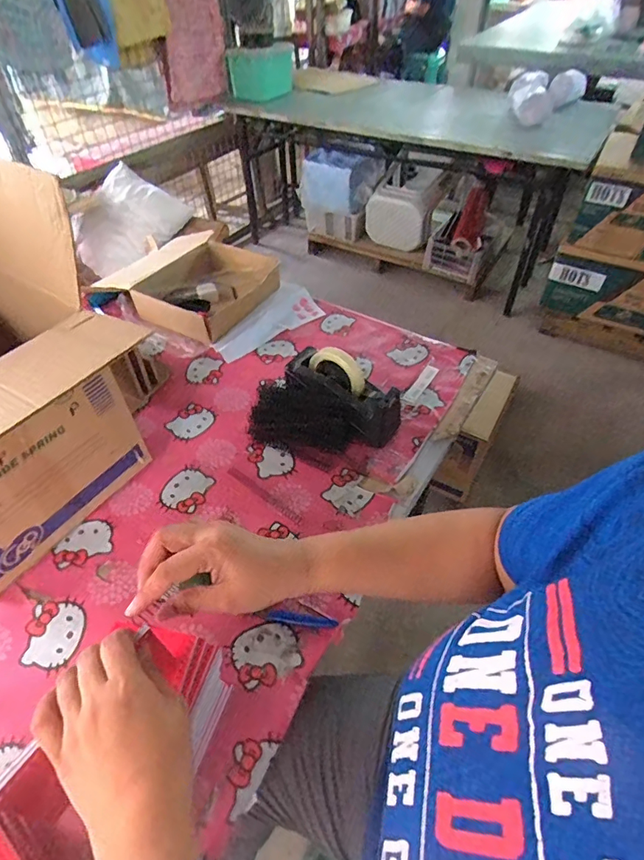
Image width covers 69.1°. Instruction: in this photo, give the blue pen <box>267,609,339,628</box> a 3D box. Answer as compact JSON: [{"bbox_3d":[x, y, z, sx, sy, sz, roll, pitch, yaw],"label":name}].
[{"bbox_3d":[-0.026,0.245,0.606,0.089,0.009,0.013,5,48,4],"label":"blue pen"}]

